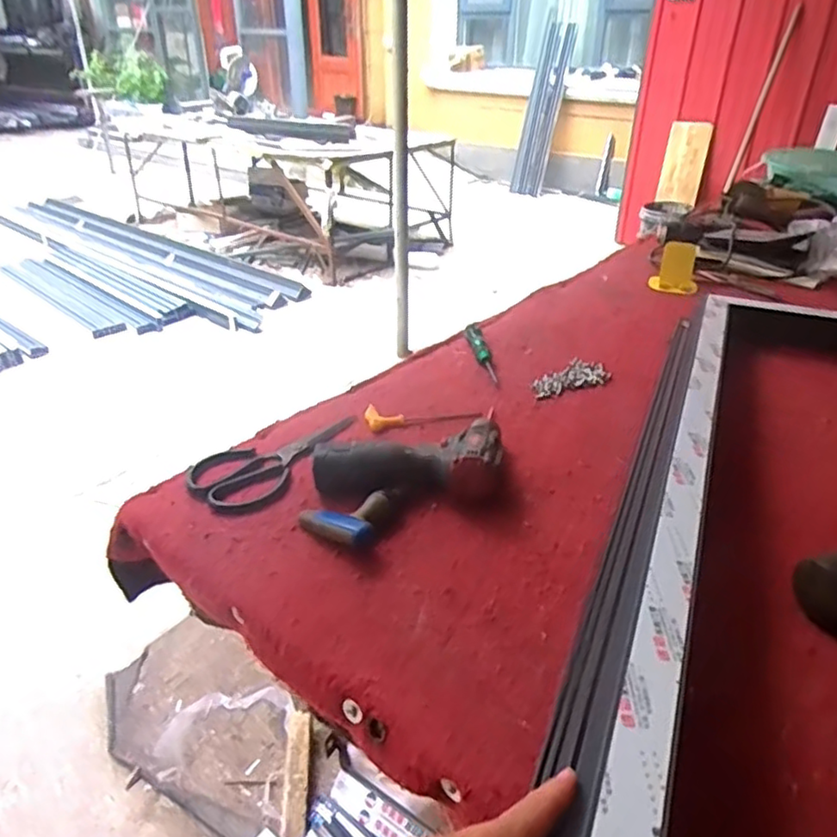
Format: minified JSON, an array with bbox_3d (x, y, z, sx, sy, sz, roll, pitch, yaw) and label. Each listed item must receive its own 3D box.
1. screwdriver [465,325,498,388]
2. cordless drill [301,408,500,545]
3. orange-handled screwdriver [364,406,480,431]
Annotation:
[{"bbox_3d":[0.098,-0.102,0.995,0.024,0.015,0.153,-7,43,-9],"label":"screwdriver"},{"bbox_3d":[-0.009,0.059,0.695,0.244,0.057,0.130,-16,33,-24],"label":"cordless drill"},{"bbox_3d":[0.006,-0.009,0.845,0.154,0.019,0.032,-8,31,-11],"label":"orange-handled screwdriver"}]

